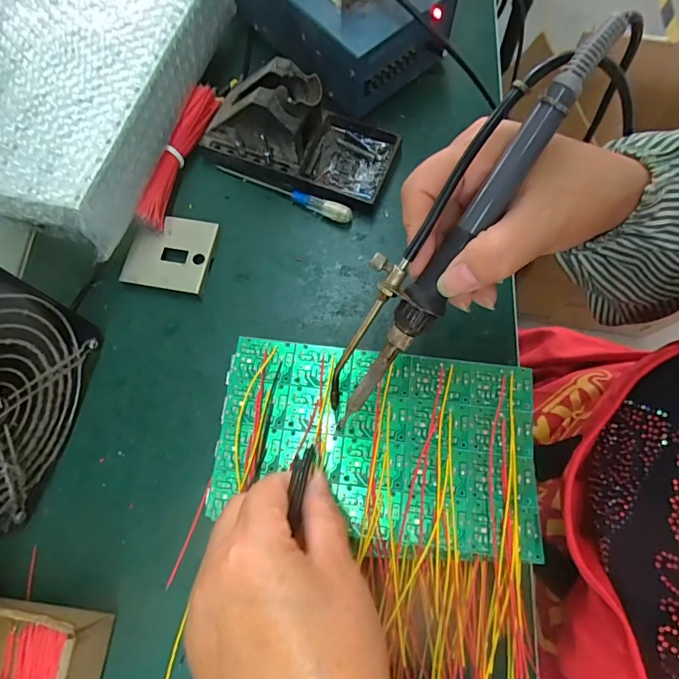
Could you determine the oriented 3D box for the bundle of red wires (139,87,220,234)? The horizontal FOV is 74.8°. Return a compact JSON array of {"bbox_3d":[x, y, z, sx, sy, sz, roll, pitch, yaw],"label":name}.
[{"bbox_3d":[-0.132,-0.153,0.368,0.015,0.026,0.134,15,74,5],"label":"bundle of red wires"}]

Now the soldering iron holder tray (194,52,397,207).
[{"bbox_3d":[-0.033,-0.173,0.359,0.154,0.067,0.077,22,75,6],"label":"soldering iron holder tray"}]

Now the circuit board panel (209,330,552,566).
[{"bbox_3d":[0.021,0.056,0.249,0.176,0.005,0.100,8,73,2],"label":"circuit board panel"}]

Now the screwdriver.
[{"bbox_3d":[-0.047,-0.128,0.376,0.126,0.013,0.013,27,75,8],"label":"screwdriver"}]

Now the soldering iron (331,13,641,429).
[{"bbox_3d":[0.049,-0.045,0.204,0.033,0.030,0.199,38,110,11],"label":"soldering iron"}]

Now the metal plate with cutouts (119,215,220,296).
[{"bbox_3d":[-0.136,-0.070,0.360,0.065,0.009,0.063,9,74,3],"label":"metal plate with cutouts"}]

